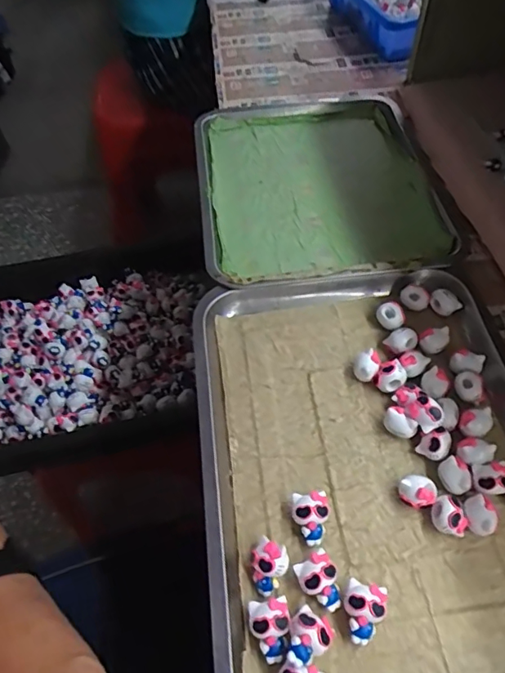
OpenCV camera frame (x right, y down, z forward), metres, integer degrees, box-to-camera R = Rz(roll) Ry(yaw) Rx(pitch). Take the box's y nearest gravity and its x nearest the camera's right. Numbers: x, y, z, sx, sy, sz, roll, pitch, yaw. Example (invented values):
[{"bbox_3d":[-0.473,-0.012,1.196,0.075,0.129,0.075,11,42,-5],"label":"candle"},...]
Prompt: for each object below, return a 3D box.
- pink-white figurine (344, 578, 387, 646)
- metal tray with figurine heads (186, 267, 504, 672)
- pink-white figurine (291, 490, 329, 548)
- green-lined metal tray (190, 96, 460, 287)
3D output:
[{"bbox_3d":[0.071,0.176,0.317,0.024,0.021,0.034,11,57,11],"label":"pink-white figurine"},{"bbox_3d":[0.092,0.088,0.378,0.267,0.032,0.337,-8,55,0],"label":"metal tray with figurine heads"},{"bbox_3d":[0.041,0.128,0.351,0.025,0.022,0.033,-2,55,2],"label":"pink-white figurine"},{"bbox_3d":[0.070,-0.193,0.592,0.262,0.035,0.352,-8,55,-2],"label":"green-lined metal tray"}]

